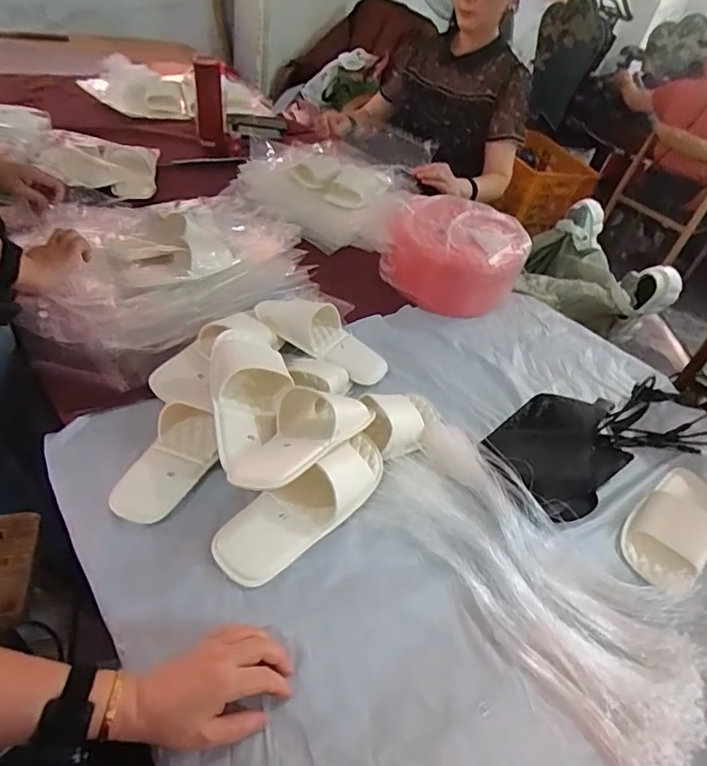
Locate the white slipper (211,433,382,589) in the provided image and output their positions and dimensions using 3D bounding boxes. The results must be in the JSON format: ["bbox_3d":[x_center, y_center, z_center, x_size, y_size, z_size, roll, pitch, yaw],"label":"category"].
[{"bbox_3d":[-0.055,0.140,0.632,0.251,0.051,0.088,-30,55,-34],"label":"white slipper"}]

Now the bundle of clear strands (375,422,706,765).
[{"bbox_3d":[0.223,0.217,0.613,0.222,0.035,0.441,-26,52,-30],"label":"bundle of clear strands"}]

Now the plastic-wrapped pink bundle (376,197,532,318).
[{"bbox_3d":[0.207,-0.270,1.090,0.275,0.144,0.242,17,42,3],"label":"plastic-wrapped pink bundle"}]

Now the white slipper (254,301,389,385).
[{"bbox_3d":[-0.050,-0.084,0.850,0.241,0.061,0.094,31,46,4],"label":"white slipper"}]

